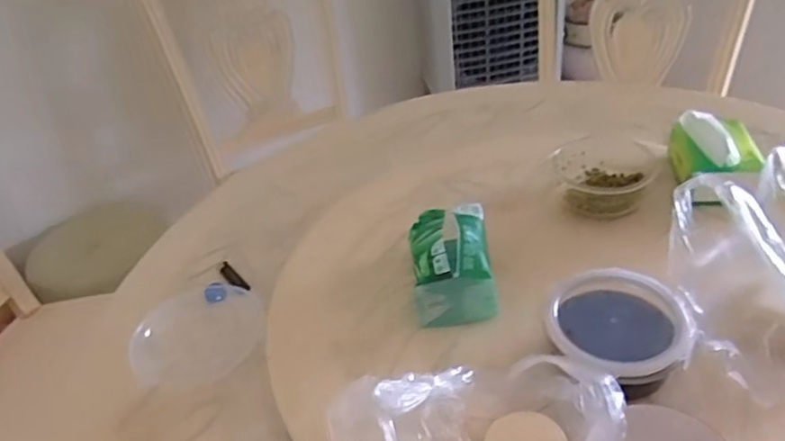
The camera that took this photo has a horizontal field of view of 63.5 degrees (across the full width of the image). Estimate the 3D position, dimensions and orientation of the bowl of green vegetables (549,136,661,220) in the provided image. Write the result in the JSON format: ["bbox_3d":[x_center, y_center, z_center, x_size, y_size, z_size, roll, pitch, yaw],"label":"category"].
[{"bbox_3d":[0.302,-0.066,0.926,0.134,0.057,0.134,-5,39,4],"label":"bowl of green vegetables"}]

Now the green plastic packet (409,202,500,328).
[{"bbox_3d":[0.076,0.049,0.803,0.105,0.086,0.149,-5,39,3],"label":"green plastic packet"}]

